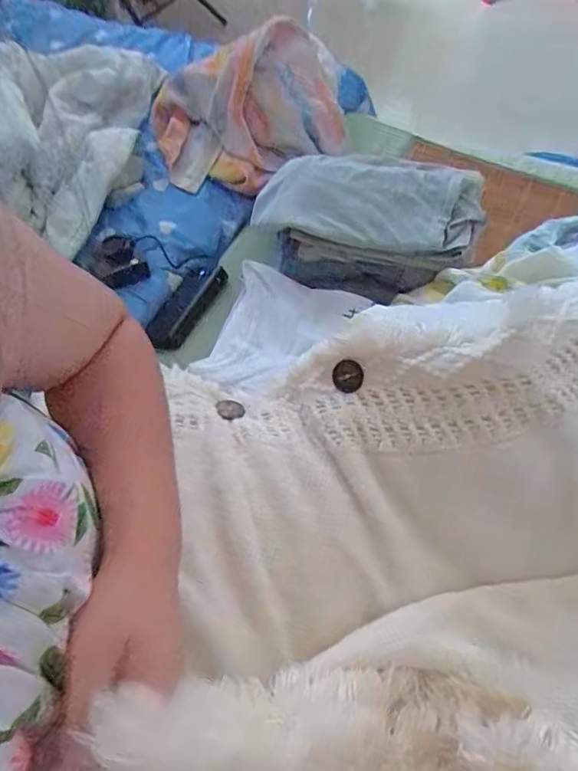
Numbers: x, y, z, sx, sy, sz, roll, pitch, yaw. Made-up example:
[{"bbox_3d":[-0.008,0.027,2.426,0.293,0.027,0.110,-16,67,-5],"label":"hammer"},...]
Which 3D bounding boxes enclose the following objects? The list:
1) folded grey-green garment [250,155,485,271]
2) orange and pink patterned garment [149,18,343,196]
[{"bbox_3d":[0.112,-0.256,0.739,0.300,0.049,0.167,17,58,10],"label":"folded grey-green garment"},{"bbox_3d":[-0.073,-0.485,0.925,0.333,0.150,0.276,-7,57,-5],"label":"orange and pink patterned garment"}]

